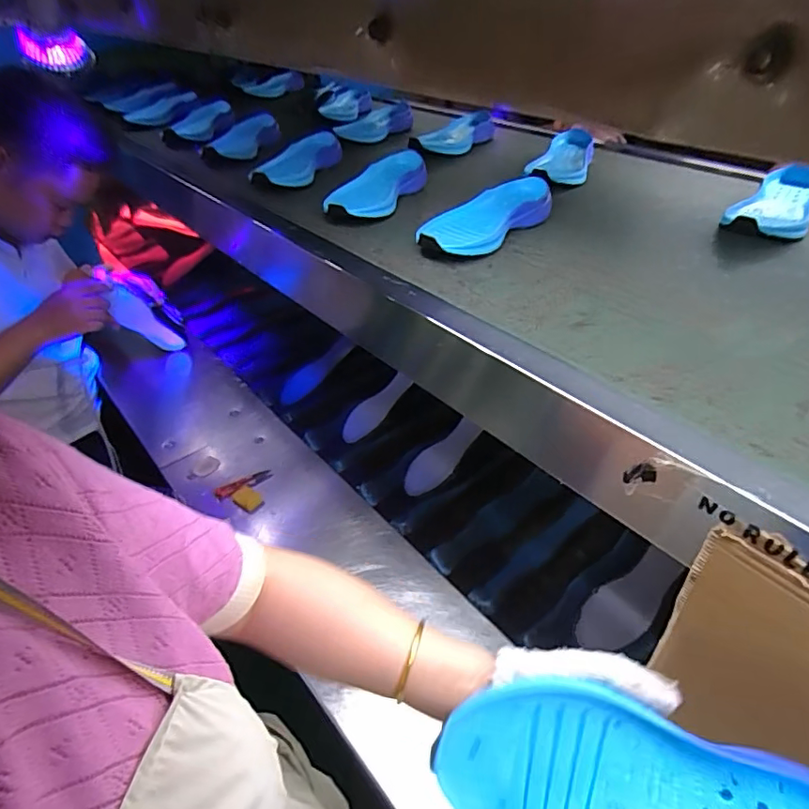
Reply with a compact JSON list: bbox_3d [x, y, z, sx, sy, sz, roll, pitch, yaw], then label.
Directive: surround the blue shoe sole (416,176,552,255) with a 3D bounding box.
[{"bbox_3d":[0.108,-0.253,0.720,0.087,0.048,0.247,28,46,30],"label":"blue shoe sole"}]

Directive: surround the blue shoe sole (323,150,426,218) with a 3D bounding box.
[{"bbox_3d":[-0.034,-0.344,0.833,0.092,0.043,0.256,13,40,16],"label":"blue shoe sole"}]

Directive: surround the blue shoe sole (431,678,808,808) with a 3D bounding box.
[{"bbox_3d":[0.147,0.232,0.308,0.252,0.022,0.090,16,74,3],"label":"blue shoe sole"}]

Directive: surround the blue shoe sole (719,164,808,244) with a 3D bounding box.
[{"bbox_3d":[0.531,-0.289,0.757,0.096,0.055,0.227,23,44,27],"label":"blue shoe sole"}]

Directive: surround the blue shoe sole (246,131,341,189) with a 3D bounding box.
[{"bbox_3d":[-0.186,-0.433,0.941,0.070,0.045,0.239,10,39,12],"label":"blue shoe sole"}]

